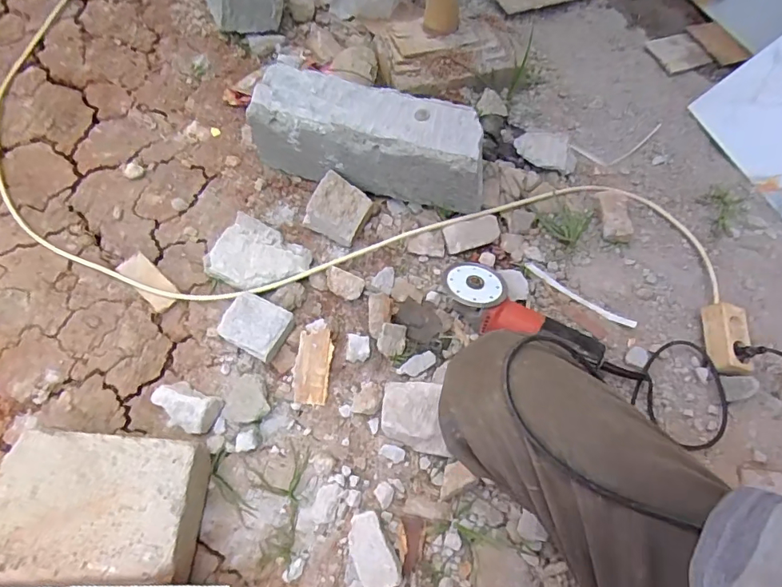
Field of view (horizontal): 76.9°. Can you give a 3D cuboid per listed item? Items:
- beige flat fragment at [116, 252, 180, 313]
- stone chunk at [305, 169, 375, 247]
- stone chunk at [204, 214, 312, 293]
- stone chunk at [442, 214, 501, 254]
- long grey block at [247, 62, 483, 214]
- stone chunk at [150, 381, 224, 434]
[{"bbox_3d":[-0.424,-0.022,0.866,0.052,0.015,0.114,-42,87,-19],"label":"beige flat fragment"},{"bbox_3d":[-0.098,-0.159,0.916,0.107,0.058,0.115,34,67,-13],"label":"stone chunk"},{"bbox_3d":[-0.238,-0.060,0.872,0.165,0.032,0.127,29,67,12],"label":"stone chunk"},{"bbox_3d":[0.147,-0.108,0.900,0.101,0.015,0.050,-17,93,-7],"label":"stone chunk"},{"bbox_3d":[-0.034,-0.270,0.900,0.418,0.177,0.123,13,65,5],"label":"long grey block"},{"bbox_3d":[-0.325,0.175,0.771,0.105,0.042,0.065,19,65,8],"label":"stone chunk"}]

